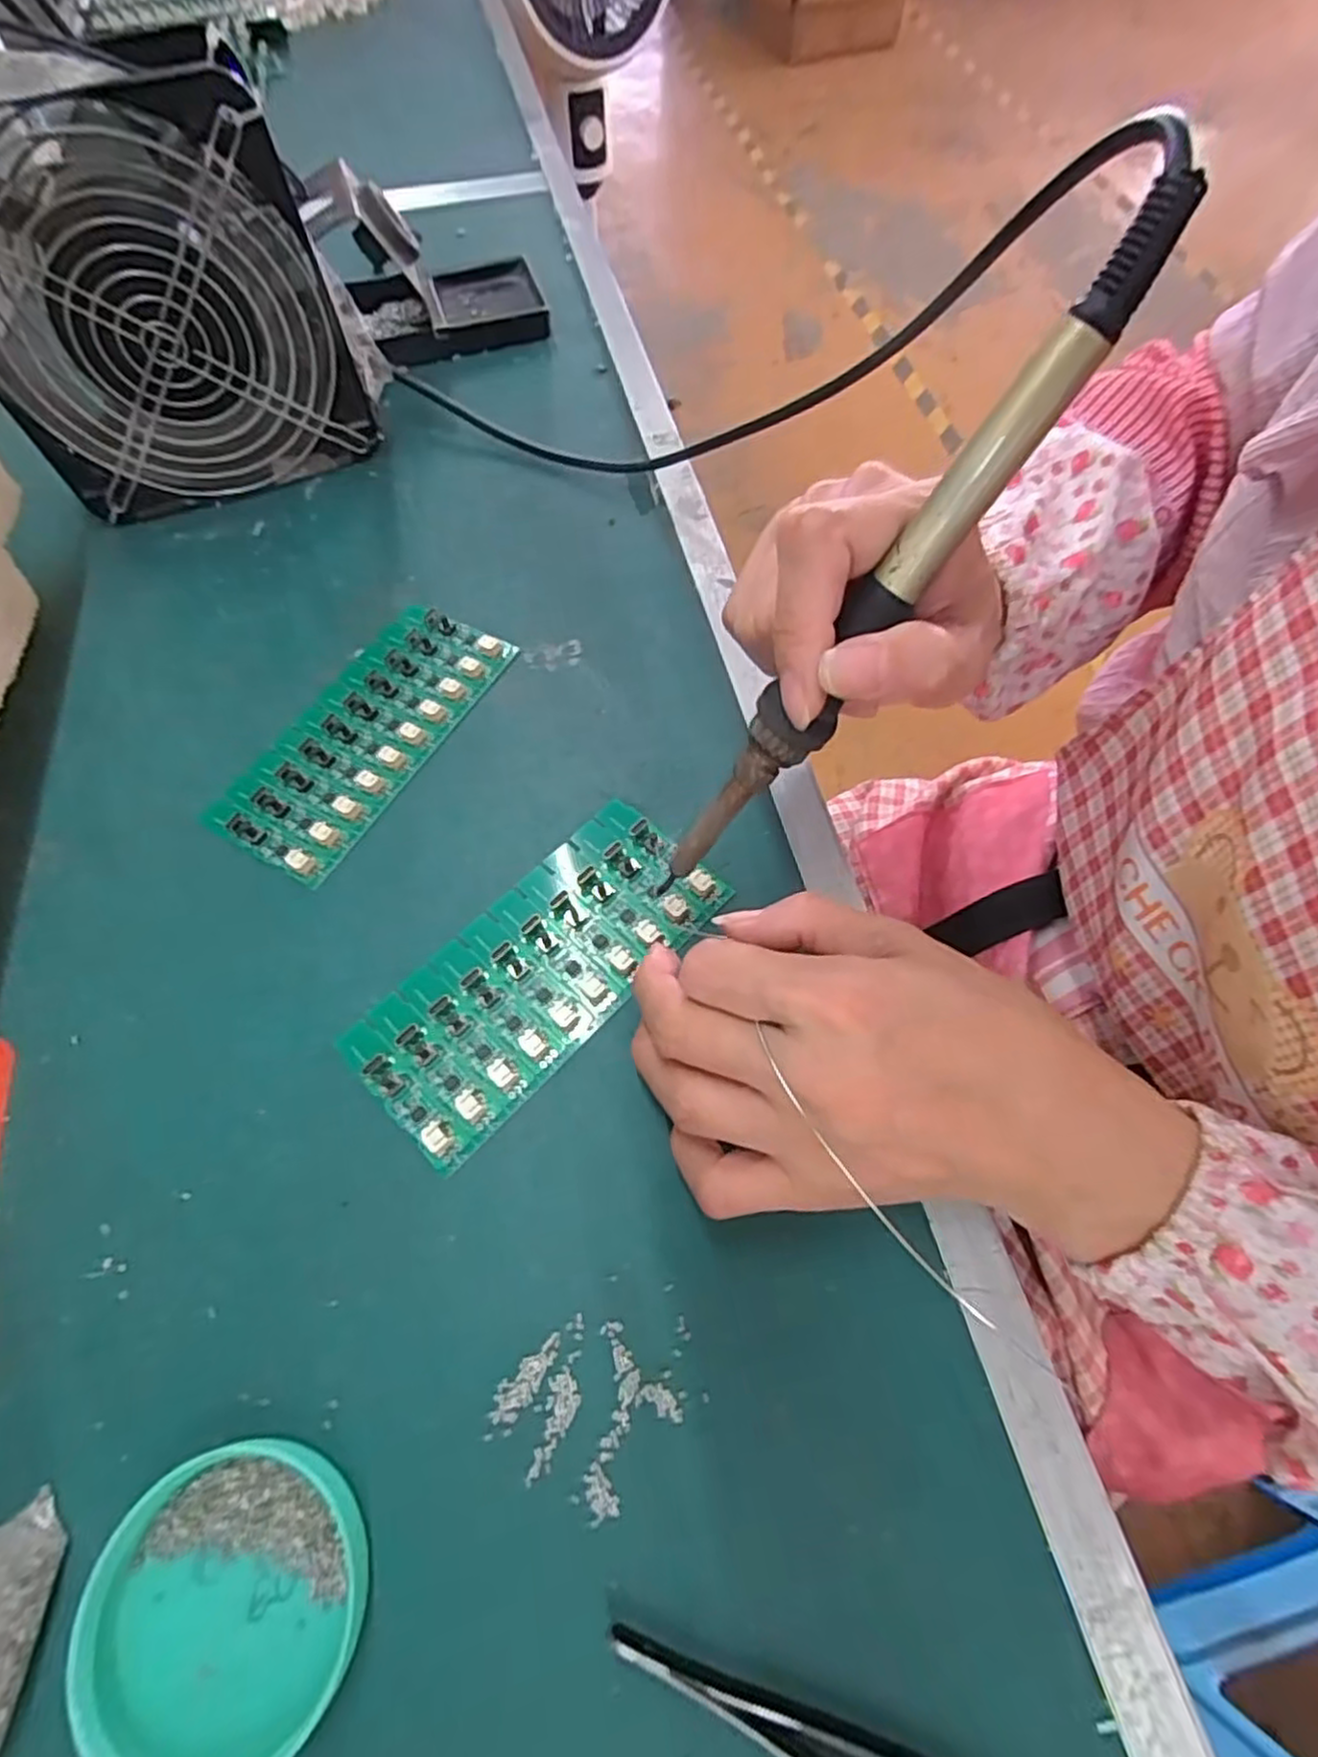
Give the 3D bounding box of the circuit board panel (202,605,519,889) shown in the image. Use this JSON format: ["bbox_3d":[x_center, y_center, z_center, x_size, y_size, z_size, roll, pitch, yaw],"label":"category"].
[{"bbox_3d":[-0.126,-0.065,0.314,0.064,0.006,0.137,27,67,14],"label":"circuit board panel"}]

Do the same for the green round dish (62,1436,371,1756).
[{"bbox_3d":[-0.109,0.182,0.182,0.066,0.016,0.063,0,63,1],"label":"green round dish"}]

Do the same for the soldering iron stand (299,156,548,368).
[{"bbox_3d":[-0.137,-0.365,0.430,0.128,0.074,0.076,-15,64,-7],"label":"soldering iron stand"}]

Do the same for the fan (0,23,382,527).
[{"bbox_3d":[-0.228,-0.263,0.335,0.157,0.155,0.054,-21,65,-9],"label":"fan"}]

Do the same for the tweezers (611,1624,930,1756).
[{"bbox_3d":[0.043,0.205,0.170,0.114,0.012,0.015,19,65,10],"label":"tweezers"}]

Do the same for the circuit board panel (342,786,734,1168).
[{"bbox_3d":[-0.043,0.030,0.264,0.063,0.007,0.135,40,71,18],"label":"circuit board panel"}]

